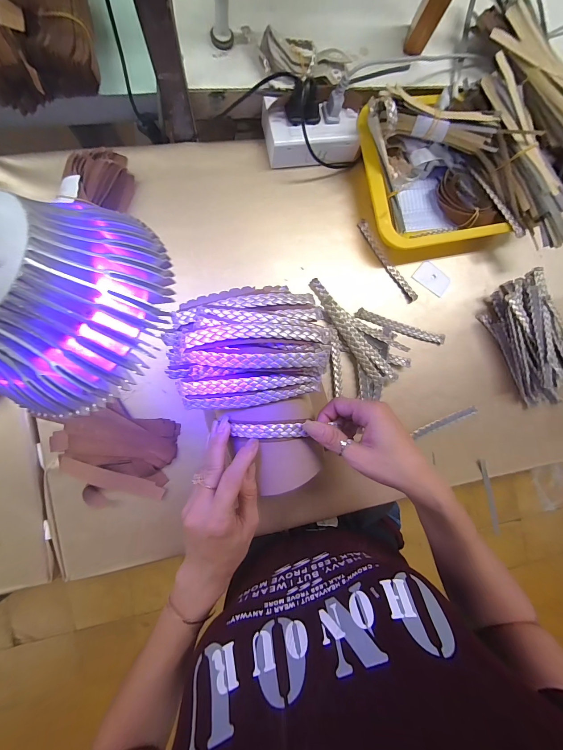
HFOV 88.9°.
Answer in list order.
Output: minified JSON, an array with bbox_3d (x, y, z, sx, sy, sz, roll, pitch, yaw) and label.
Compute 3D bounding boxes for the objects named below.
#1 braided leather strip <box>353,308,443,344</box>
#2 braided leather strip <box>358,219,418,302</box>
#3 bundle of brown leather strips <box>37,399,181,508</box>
[{"bbox_3d":[0.172,-0.068,0.410,0.138,0.004,0.015,16,87,-7],"label":"braided leather strip"},{"bbox_3d":[0.152,-0.162,0.409,0.014,0.006,0.137,-37,94,-7],"label":"braided leather strip"},{"bbox_3d":[-0.213,0.098,0.350,0.153,0.018,0.119,9,88,-8],"label":"bundle of brown leather strips"}]

